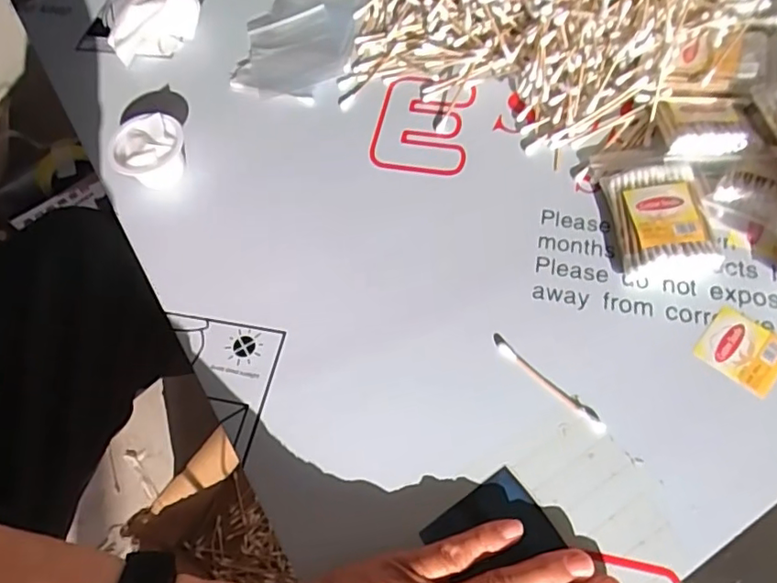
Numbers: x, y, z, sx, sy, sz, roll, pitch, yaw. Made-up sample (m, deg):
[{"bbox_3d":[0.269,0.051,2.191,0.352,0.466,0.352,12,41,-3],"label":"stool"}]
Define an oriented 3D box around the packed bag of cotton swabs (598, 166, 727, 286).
[{"bbox_3d":[0.173,-0.043,0.358,0.055,0.021,0.074,-4,62,3],"label":"packed bag of cotton swabs"}]

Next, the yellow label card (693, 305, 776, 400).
[{"bbox_3d":[0.206,0.034,0.327,0.043,0.004,0.040,36,74,19],"label":"yellow label card"}]

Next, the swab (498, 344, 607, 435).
[{"bbox_3d":[0.093,0.055,0.325,0.074,0.004,0.006,40,71,23],"label":"swab"}]

